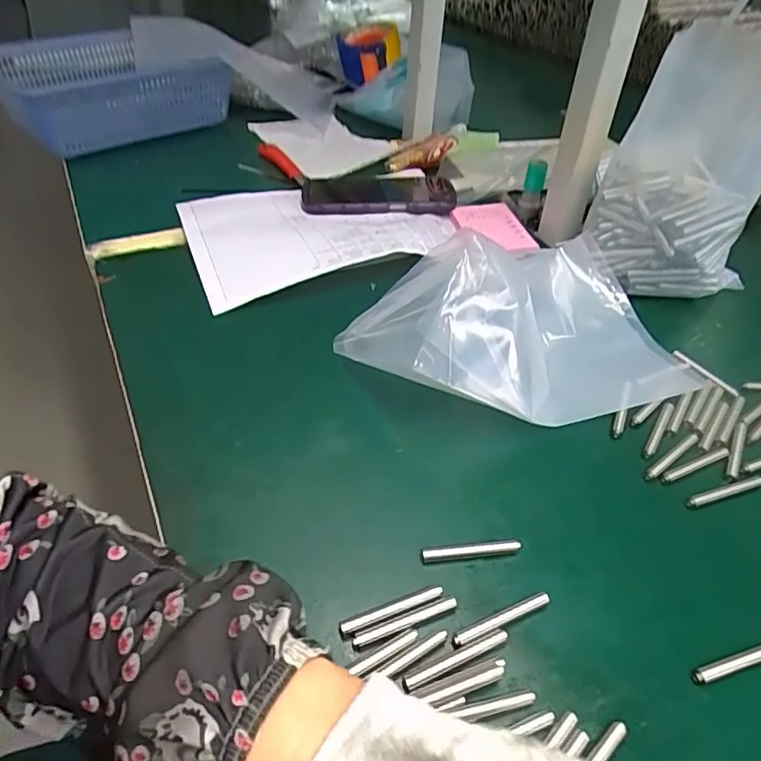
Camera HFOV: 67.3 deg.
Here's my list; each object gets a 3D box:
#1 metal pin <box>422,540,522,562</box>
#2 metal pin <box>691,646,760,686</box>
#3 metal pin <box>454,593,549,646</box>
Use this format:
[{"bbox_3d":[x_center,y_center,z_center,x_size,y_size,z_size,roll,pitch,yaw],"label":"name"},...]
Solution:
[{"bbox_3d":[0.053,0.100,0.335,0.058,0.008,0.008,-5,44,-7],"label":"metal pin"},{"bbox_3d":[0.189,0.146,0.297,0.061,0.007,0.008,-11,45,-13],"label":"metal pin"},{"bbox_3d":[0.065,0.127,0.304,0.058,0.004,0.006,-17,47,-19],"label":"metal pin"}]

